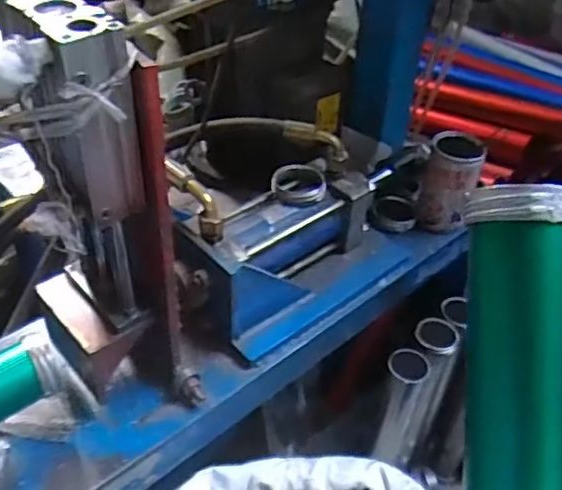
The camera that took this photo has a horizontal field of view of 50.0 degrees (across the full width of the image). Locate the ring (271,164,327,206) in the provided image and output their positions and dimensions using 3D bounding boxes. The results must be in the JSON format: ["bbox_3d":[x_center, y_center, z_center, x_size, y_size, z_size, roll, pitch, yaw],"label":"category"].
[{"bbox_3d":[0.021,-0.070,0.685,0.062,0.019,0.057,2,41,-2],"label":"ring"}]

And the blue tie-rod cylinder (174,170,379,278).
[{"bbox_3d":[0.004,-0.012,0.681,0.087,0.099,0.234,34,49,30],"label":"blue tie-rod cylinder"}]

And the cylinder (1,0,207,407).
[{"bbox_3d":[-0.140,-0.005,0.467,0.108,0.357,0.103,-17,45,-22],"label":"cylinder"}]

